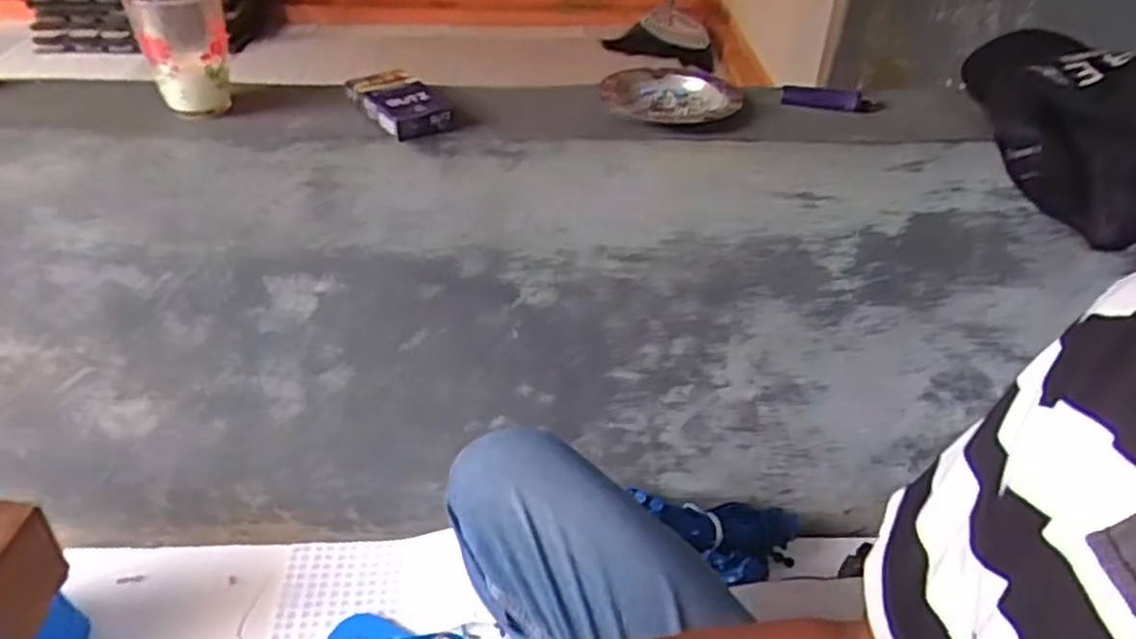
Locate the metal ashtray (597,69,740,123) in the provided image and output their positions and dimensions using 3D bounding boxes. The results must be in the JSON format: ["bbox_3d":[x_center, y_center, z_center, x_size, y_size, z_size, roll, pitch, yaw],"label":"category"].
[{"bbox_3d":[0.089,-0.189,0.643,0.112,0.025,0.098,-22,45,-26],"label":"metal ashtray"}]

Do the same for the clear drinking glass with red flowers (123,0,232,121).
[{"bbox_3d":[-0.311,-0.223,0.613,0.065,0.093,0.073,-15,43,-19],"label":"clear drinking glass with red flowers"}]

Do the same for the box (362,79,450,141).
[{"bbox_3d":[-0.135,-0.174,0.615,0.054,0.021,0.076,-19,44,-23],"label":"box"}]

